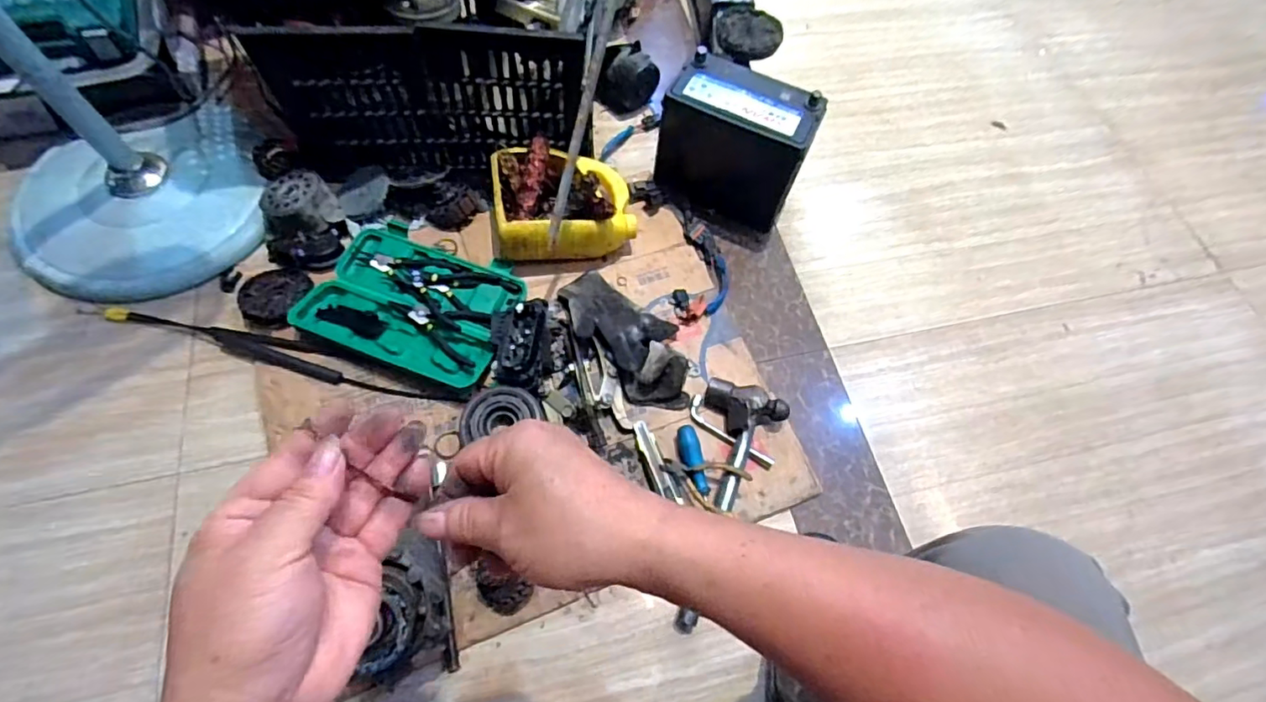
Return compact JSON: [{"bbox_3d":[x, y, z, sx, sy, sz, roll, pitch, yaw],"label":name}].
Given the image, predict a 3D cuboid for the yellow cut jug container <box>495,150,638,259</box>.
[{"bbox_3d":[-0.109,-0.237,0.910,0.213,0.116,0.175,-8,64,-7],"label":"yellow cut jug container"}]

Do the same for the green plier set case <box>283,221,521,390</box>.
[{"bbox_3d":[-0.329,-0.081,0.863,0.297,0.030,0.218,21,64,8],"label":"green plier set case"}]

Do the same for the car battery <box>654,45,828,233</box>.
[{"bbox_3d":[0.165,-0.333,0.951,0.222,0.211,0.138,27,65,10],"label":"car battery"}]

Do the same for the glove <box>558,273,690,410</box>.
[{"bbox_3d":[-0.008,-0.026,0.848,0.260,0.068,0.130,40,68,16],"label":"glove"}]

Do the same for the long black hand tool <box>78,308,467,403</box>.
[{"bbox_3d":[-0.541,-0.001,0.841,0.587,0.020,0.048,15,63,4],"label":"long black hand tool"}]

